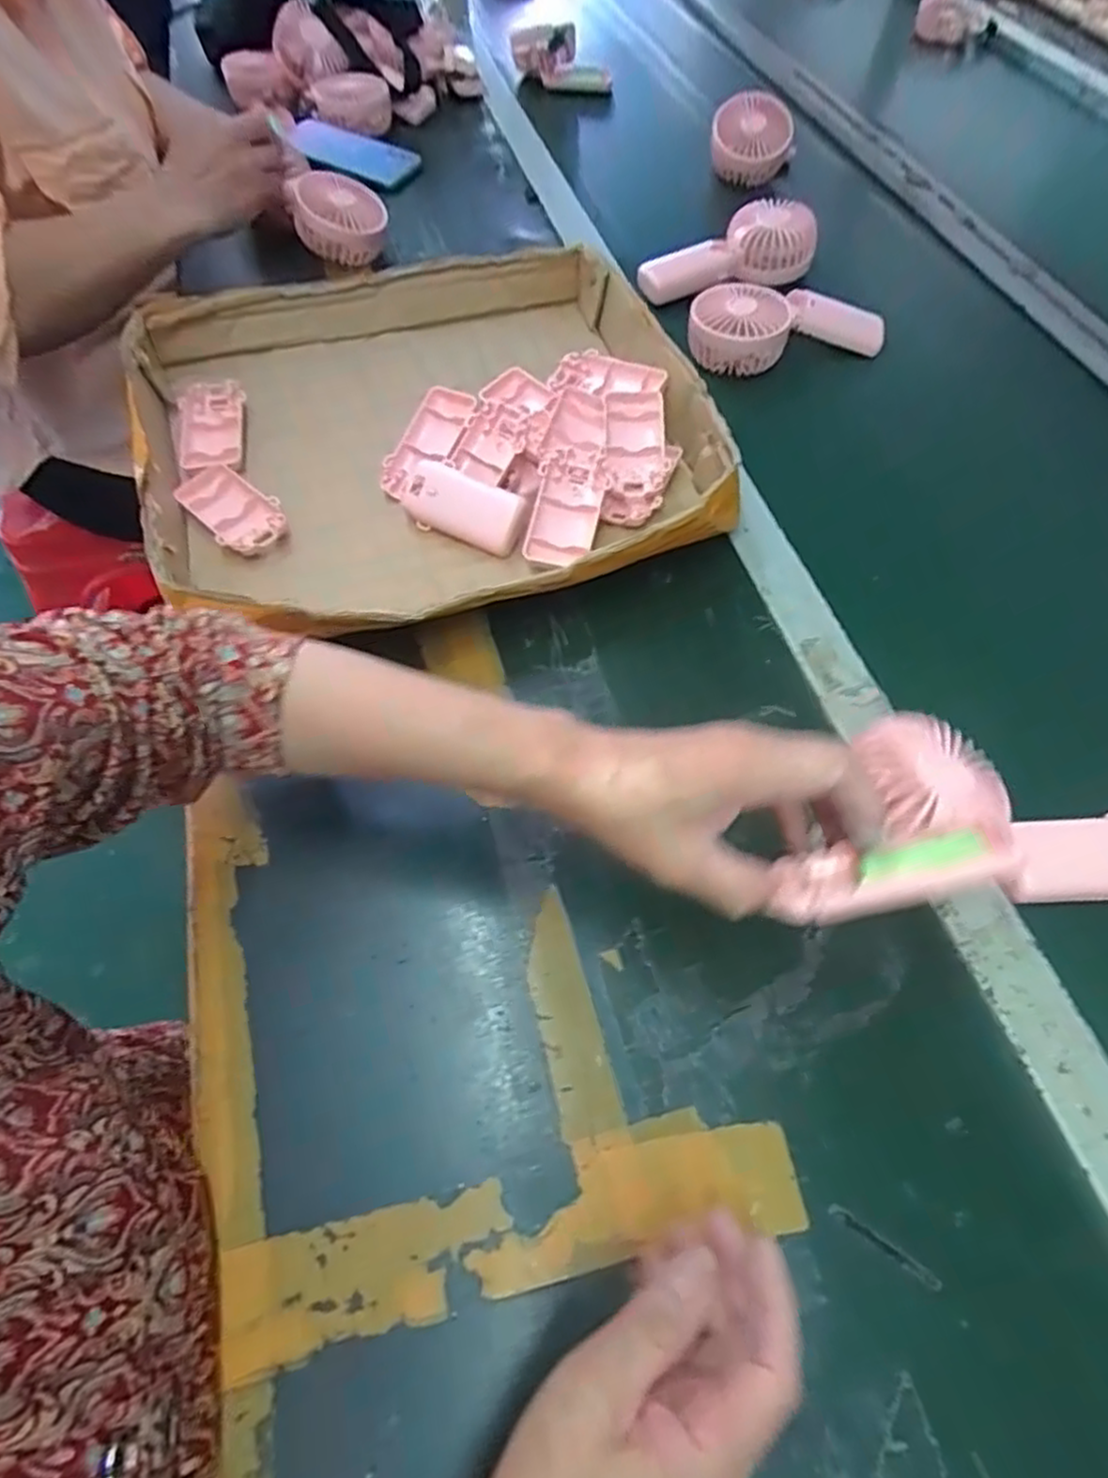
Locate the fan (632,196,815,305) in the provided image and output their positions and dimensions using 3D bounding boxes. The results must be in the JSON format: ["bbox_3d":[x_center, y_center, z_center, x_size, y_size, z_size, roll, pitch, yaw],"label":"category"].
[{"bbox_3d":[0.171,-0.494,0.730,0.177,0.062,0.070,-17,60,4],"label":"fan"}]

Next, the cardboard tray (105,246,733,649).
[{"bbox_3d":[-0.096,-0.236,0.551,0.392,0.063,0.381,-17,61,-10],"label":"cardboard tray"}]

